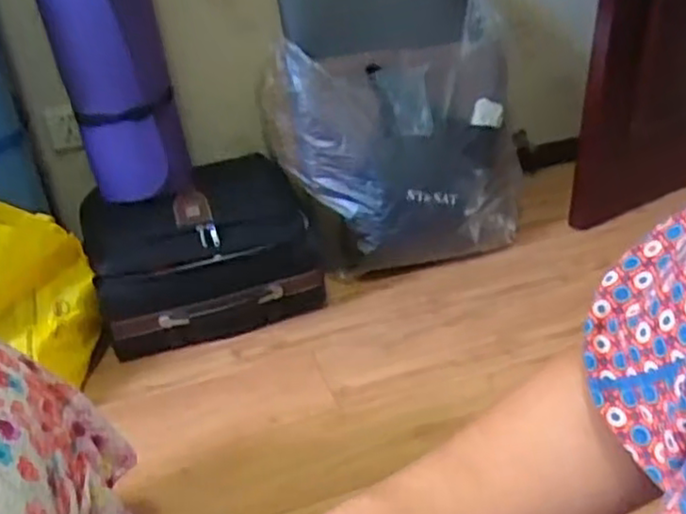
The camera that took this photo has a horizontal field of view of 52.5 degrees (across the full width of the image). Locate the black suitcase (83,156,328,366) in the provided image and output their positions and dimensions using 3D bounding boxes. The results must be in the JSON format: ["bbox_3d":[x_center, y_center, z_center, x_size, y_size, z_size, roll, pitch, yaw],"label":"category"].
[{"bbox_3d":[-0.293,-0.025,1.451,0.438,0.230,0.340,-13,33,-17],"label":"black suitcase"}]

